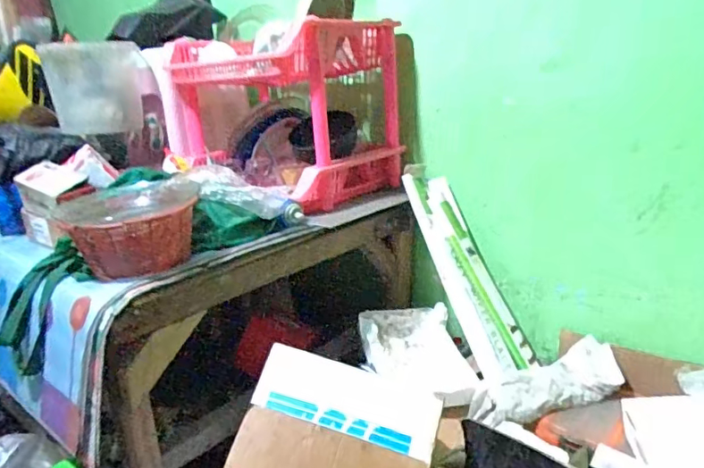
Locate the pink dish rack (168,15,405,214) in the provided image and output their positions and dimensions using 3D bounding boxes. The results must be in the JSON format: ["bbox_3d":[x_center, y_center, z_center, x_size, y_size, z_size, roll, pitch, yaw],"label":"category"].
[{"bbox_3d":[-0.155,-0.270,1.181,0.465,0.340,0.329,12,23,43],"label":"pink dish rack"}]

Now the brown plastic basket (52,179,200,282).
[{"bbox_3d":[-0.342,-0.007,0.809,0.185,0.111,0.184,-18,21,-38],"label":"brown plastic basket"}]

